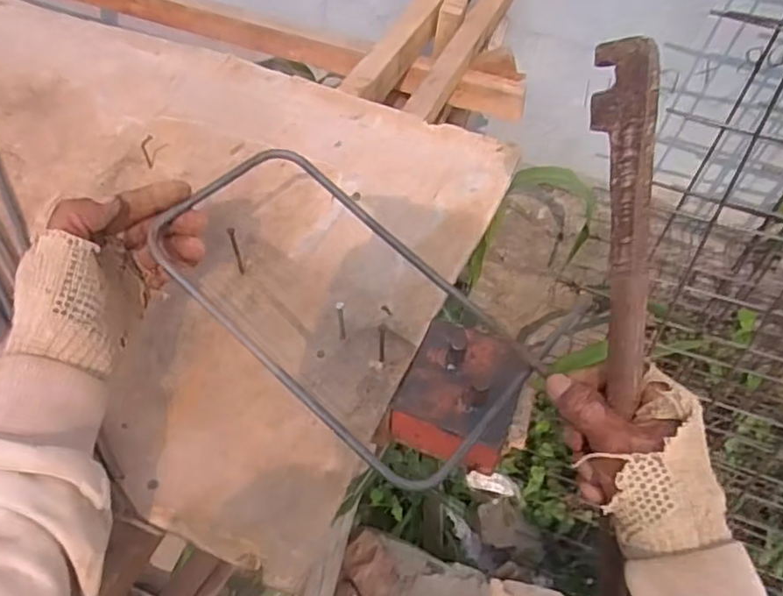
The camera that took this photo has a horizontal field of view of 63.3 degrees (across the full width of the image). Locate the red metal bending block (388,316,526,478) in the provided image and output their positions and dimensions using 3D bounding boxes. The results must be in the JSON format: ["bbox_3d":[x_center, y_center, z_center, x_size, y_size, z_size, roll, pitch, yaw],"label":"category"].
[{"bbox_3d":[0.057,0.077,0.523,0.092,0.061,0.105,23,57,12],"label":"red metal bending block"}]

